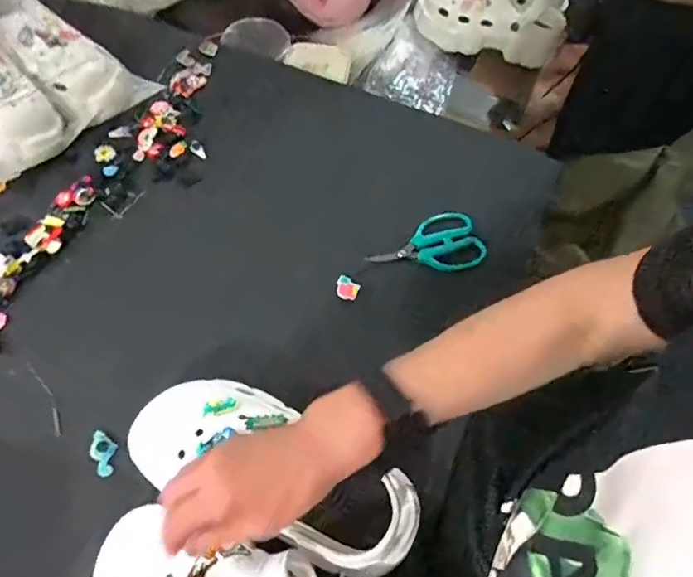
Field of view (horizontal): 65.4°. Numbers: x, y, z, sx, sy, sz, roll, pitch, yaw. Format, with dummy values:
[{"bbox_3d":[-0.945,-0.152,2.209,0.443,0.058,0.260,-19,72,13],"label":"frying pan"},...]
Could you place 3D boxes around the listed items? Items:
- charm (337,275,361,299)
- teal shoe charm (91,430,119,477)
[{"bbox_3d":[0.002,0.000,0.648,0.027,0.013,0.026,12,59,4],"label":"charm"},{"bbox_3d":[-0.246,0.167,0.549,0.025,0.009,0.045,-12,75,-10],"label":"teal shoe charm"}]

